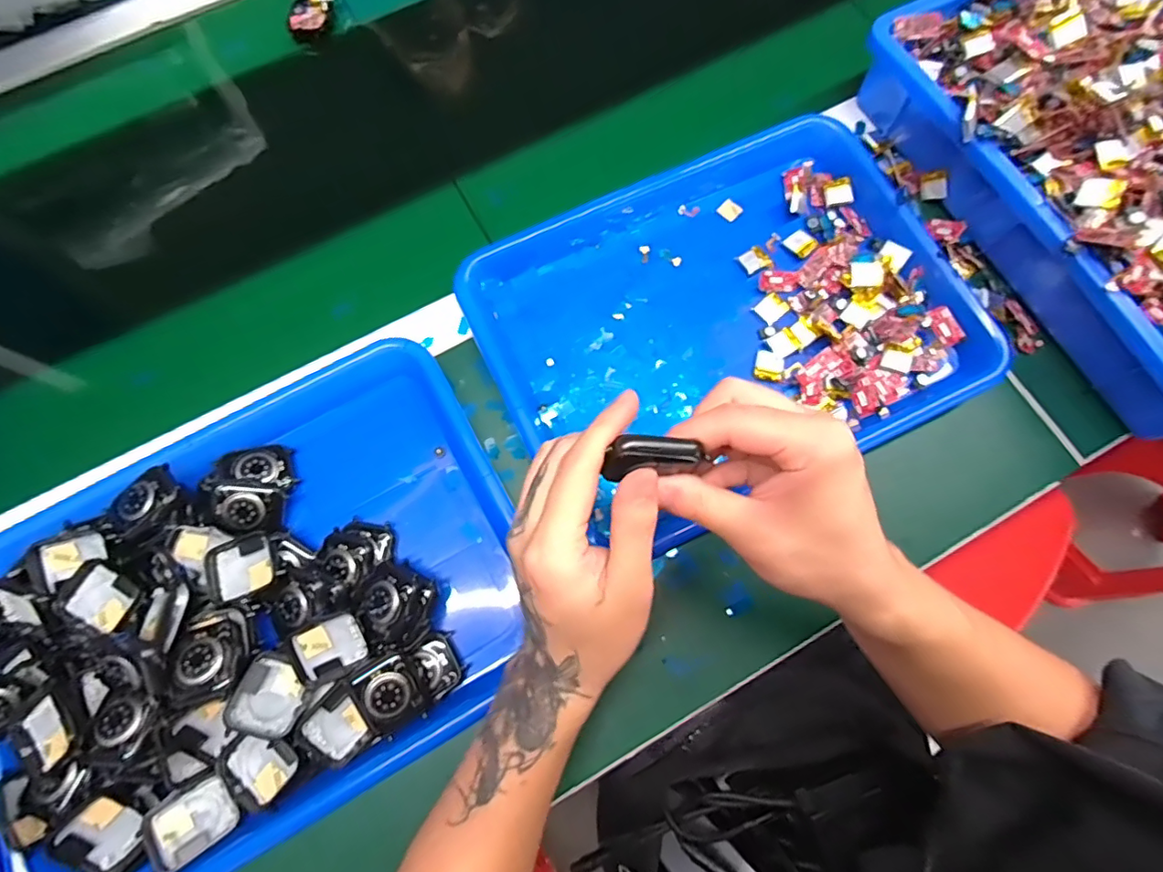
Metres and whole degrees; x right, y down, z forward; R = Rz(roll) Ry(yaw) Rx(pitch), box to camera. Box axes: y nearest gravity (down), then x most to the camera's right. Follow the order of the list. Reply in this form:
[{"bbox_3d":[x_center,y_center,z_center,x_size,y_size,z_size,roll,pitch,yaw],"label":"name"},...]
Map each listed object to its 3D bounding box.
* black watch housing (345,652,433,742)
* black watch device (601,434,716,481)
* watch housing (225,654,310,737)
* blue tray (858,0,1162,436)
[{"bbox_3d":[-0.113,0.153,0.315,0.035,0.015,0.040,-28,77,-6],"label":"black watch housing"},{"bbox_3d":[0.035,0.010,0.242,0.046,0.012,0.019,0,75,-12],"label":"black watch device"},{"bbox_3d":[-0.179,0.149,0.310,0.037,0.012,0.040,34,40,-18],"label":"watch housing"},{"bbox_3d":[0.409,-0.203,0.392,0.249,0.081,0.377,-25,76,-5],"label":"blue tray"}]

